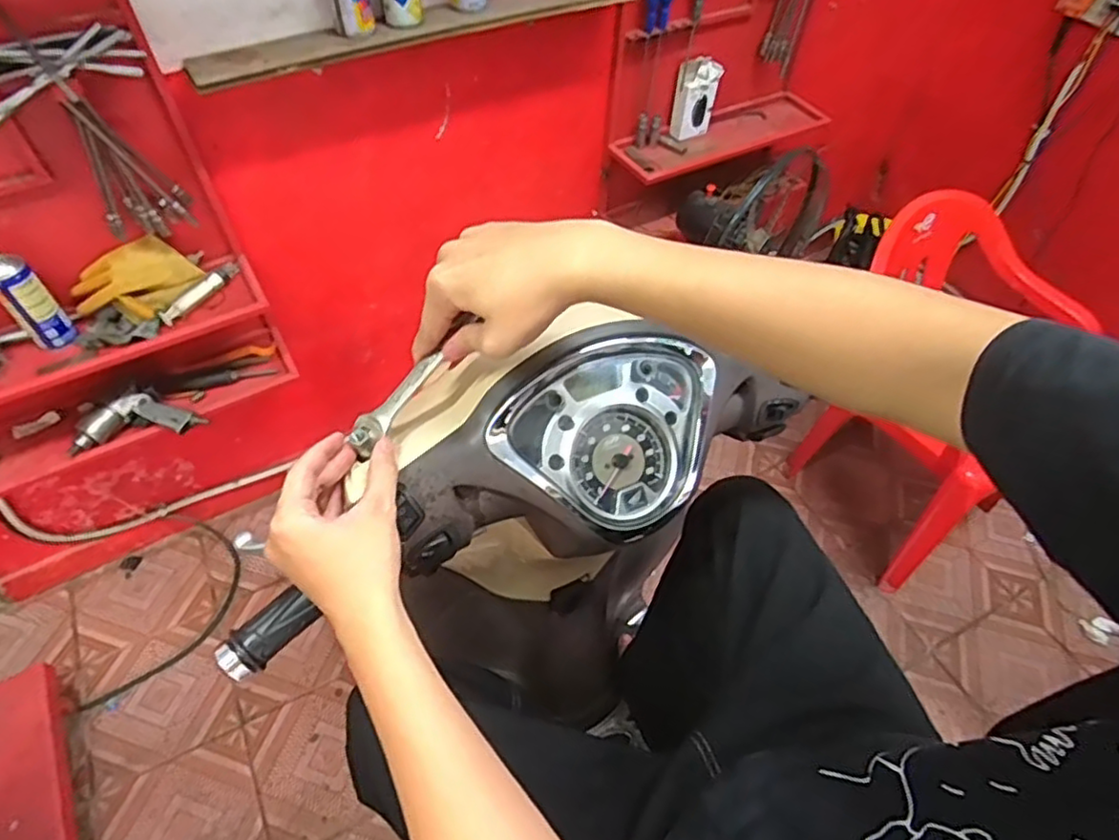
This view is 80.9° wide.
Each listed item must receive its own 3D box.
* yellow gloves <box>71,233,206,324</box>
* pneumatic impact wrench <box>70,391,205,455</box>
[{"bbox_3d":[-0.730,-0.240,1.139,0.202,0.075,0.090,-33,61,-24],"label":"yellow gloves"},{"bbox_3d":[-0.798,-0.010,1.238,0.223,0.052,0.089,-11,54,-10],"label":"pneumatic impact wrench"}]

